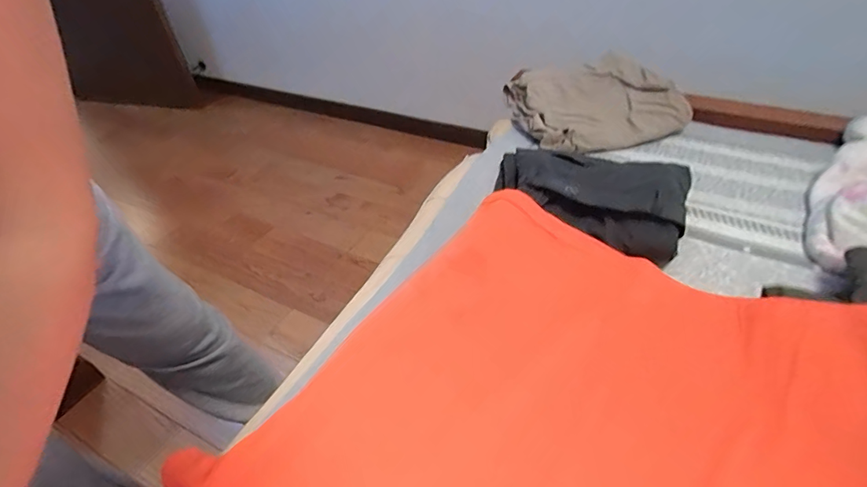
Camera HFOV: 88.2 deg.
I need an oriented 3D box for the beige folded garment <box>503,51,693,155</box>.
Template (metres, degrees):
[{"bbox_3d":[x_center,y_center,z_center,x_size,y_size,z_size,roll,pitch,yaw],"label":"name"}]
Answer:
[{"bbox_3d":[0.284,-0.271,0.829,0.266,0.069,0.270,-10,43,-7],"label":"beige folded garment"}]

